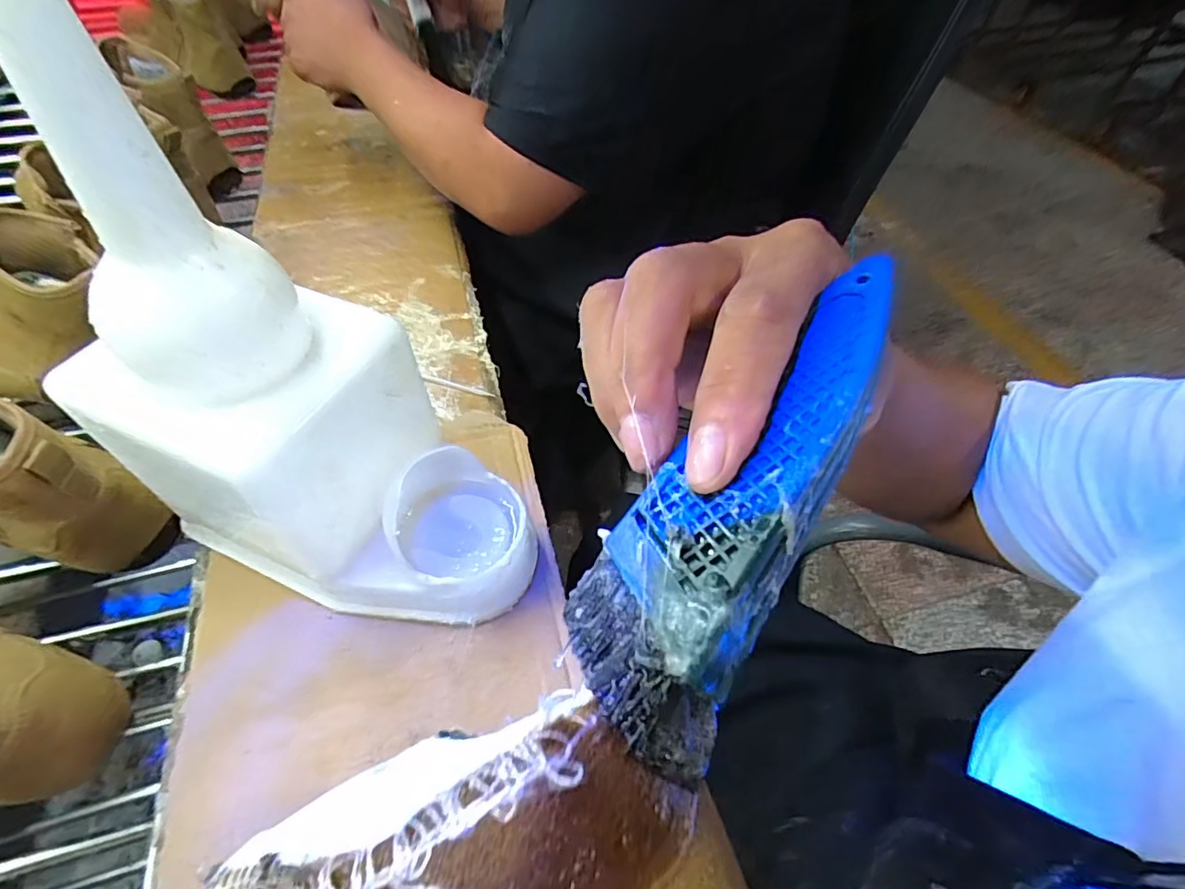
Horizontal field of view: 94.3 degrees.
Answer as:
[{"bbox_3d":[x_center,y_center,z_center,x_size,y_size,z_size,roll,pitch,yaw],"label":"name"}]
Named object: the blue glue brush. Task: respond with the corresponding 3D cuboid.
[{"bbox_3d":[0.038,0.003,0.125,0.036,0.019,0.129,30,61,21],"label":"blue glue brush"}]

